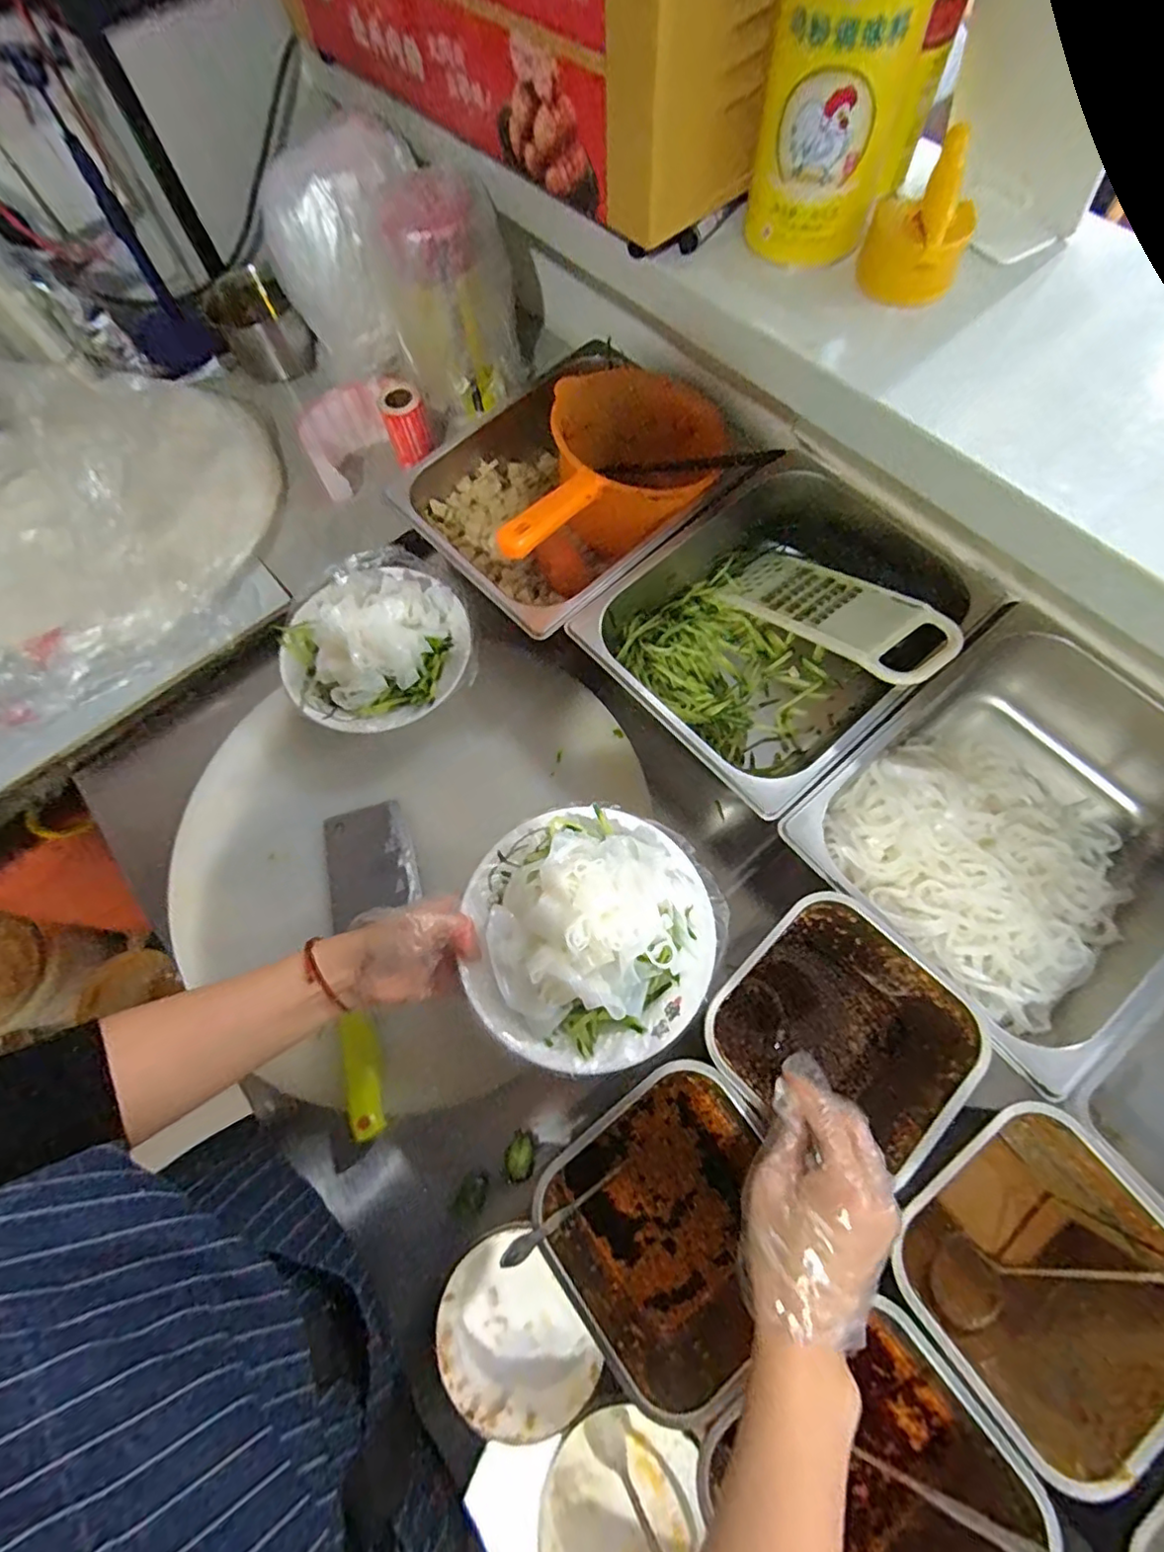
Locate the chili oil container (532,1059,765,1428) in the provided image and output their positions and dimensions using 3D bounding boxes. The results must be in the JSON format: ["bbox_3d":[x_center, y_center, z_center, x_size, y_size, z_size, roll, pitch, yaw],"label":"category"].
[{"bbox_3d":[0.065,0.301,0.423,0.149,0.093,0.153,-36,71,-11],"label":"chili oil container"}]

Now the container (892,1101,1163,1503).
[{"bbox_3d":[0.296,0.329,0.421,0.164,0.107,0.161,-35,71,-10],"label":"container"}]

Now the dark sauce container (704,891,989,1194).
[{"bbox_3d":[0.185,0.196,0.464,0.168,0.110,0.160,42,76,17],"label":"dark sauce container"}]

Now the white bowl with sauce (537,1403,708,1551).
[{"bbox_3d":[0.025,0.486,0.394,0.103,0.054,0.095,-1,69,2],"label":"white bowl with sauce"}]

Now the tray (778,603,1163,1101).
[{"bbox_3d":[0.369,0.045,0.523,0.338,0.104,0.262,-38,72,-12],"label":"tray"}]

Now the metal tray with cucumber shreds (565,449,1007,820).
[{"bbox_3d":[0.193,-0.140,0.604,0.325,0.098,0.267,-40,72,-12],"label":"metal tray with cucumber shreds"}]

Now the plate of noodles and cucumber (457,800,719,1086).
[{"bbox_3d":[0.006,0.109,0.436,0.179,0.069,0.185,-1,69,2],"label":"plate of noodles and cucumber"}]

